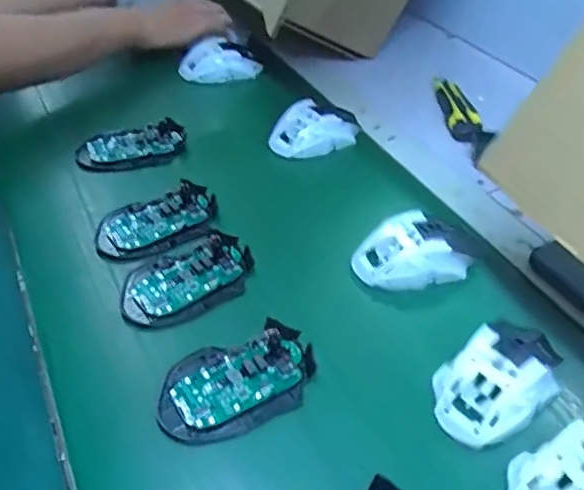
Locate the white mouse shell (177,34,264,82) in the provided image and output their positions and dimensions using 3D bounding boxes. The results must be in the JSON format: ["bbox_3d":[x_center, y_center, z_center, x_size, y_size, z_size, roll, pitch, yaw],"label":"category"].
[{"bbox_3d":[-0.095,-0.249,0.795,0.107,0.049,0.048,-13,43,-31],"label":"white mouse shell"}]

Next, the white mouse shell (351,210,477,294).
[{"bbox_3d":[0.110,0.009,0.519,0.110,0.049,0.061,-10,45,-13],"label":"white mouse shell"}]

